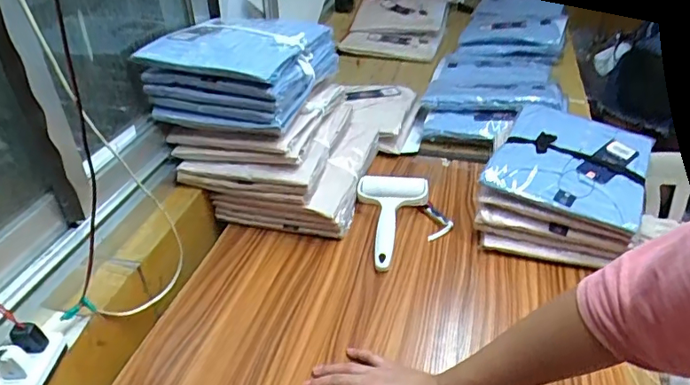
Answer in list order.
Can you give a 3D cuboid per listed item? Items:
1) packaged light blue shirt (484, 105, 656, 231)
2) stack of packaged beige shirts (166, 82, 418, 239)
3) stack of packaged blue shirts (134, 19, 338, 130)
[{"bbox_3d":[0.349,-0.056,0.785,0.211,0.041,0.241,17,40,24],"label":"packaged light blue shirt"},{"bbox_3d":[-0.052,-0.120,0.935,0.280,0.163,0.472,13,37,17],"label":"stack of packaged beige shirts"},{"bbox_3d":[-0.150,-0.205,0.802,0.209,0.098,0.260,9,37,14],"label":"stack of packaged blue shirts"}]

